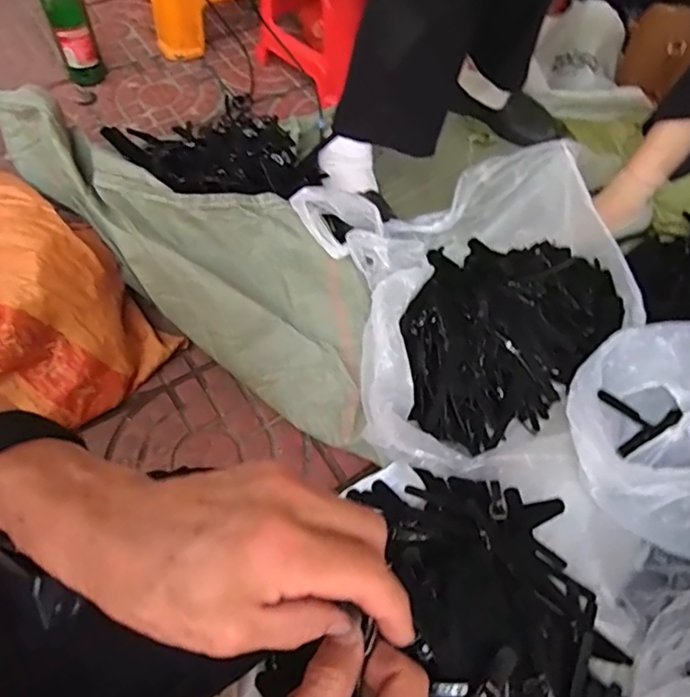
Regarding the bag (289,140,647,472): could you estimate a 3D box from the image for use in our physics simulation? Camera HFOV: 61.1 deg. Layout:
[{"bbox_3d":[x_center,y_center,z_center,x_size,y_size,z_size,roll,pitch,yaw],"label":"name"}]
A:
[{"bbox_3d":[0.167,-0.067,0.727,0.393,0.140,0.362,-18,56,-12],"label":"bag"}]

